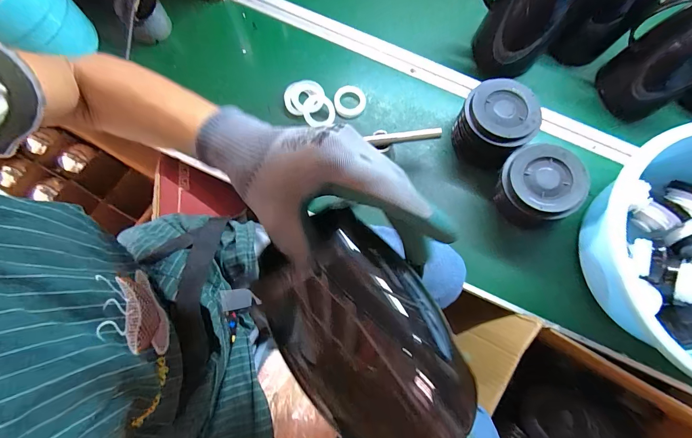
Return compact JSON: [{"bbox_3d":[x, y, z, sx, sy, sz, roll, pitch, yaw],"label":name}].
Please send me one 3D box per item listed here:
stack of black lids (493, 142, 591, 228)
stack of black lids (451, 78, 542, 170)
[{"bbox_3d":[0.308,-0.053,0.525,0.120,0.104,0.115,24,78,4],"label":"stack of black lids"},{"bbox_3d":[0.248,-0.160,0.539,0.120,0.093,0.118,-43,82,-9],"label":"stack of black lids"}]

